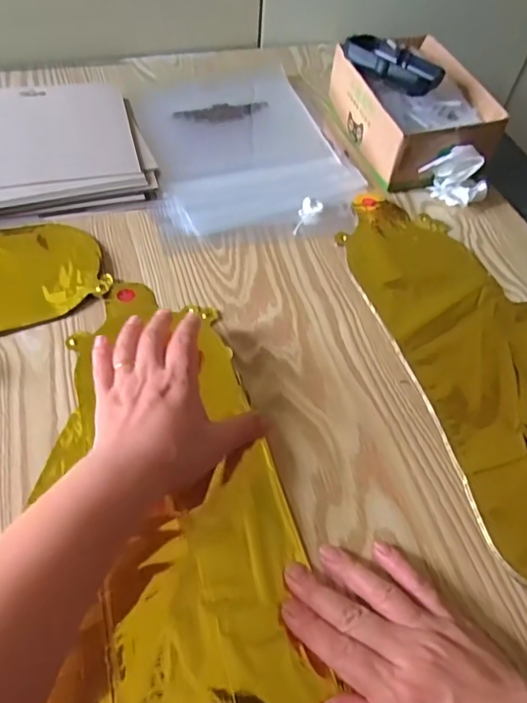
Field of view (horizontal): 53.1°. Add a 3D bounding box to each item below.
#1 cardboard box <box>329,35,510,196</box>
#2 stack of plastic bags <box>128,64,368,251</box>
[{"bbox_3d":[0.165,-0.273,0.589,0.125,0.081,0.187,-11,56,-13],"label":"cardboard box"},{"bbox_3d":[-0.031,-0.236,0.601,0.217,0.014,0.295,-13,56,-14],"label":"stack of plastic bags"}]

